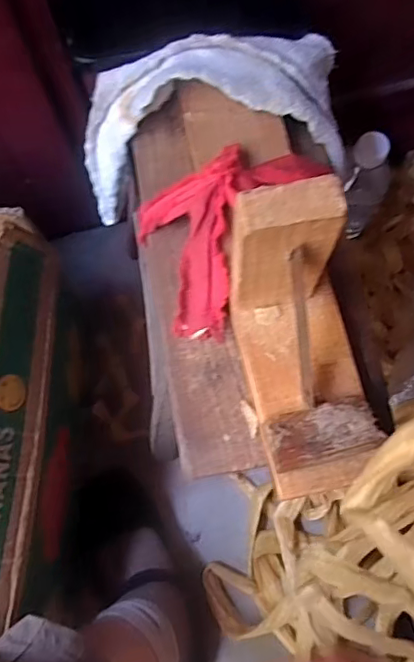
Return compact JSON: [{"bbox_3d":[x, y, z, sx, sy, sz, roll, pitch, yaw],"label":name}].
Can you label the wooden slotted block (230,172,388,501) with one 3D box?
[{"bbox_3d":[0.052,0.007,0.271,0.059,0.119,0.120,-13,76,-3],"label":"wooden slotted block"}]

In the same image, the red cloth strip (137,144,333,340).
[{"bbox_3d":[0.019,-0.057,0.327,0.107,0.039,0.095,-20,76,-5],"label":"red cloth strip"}]

